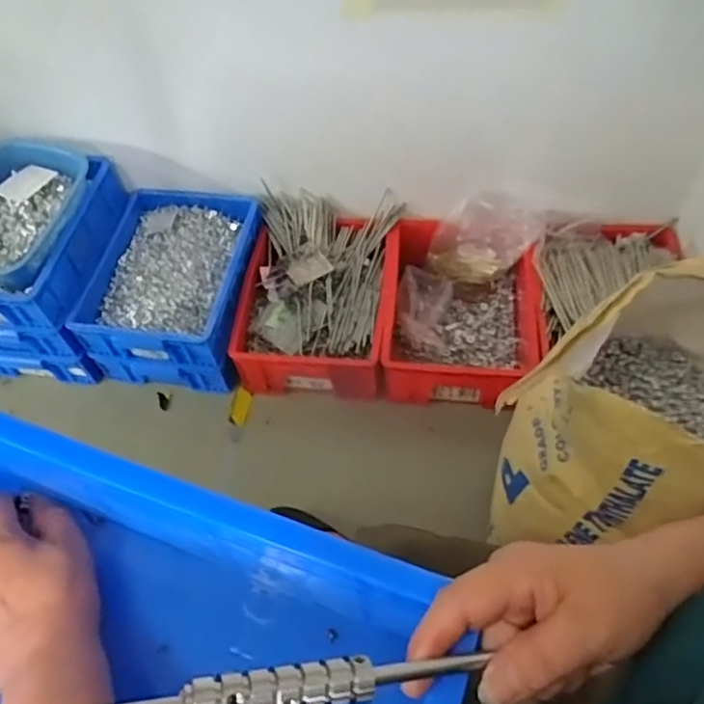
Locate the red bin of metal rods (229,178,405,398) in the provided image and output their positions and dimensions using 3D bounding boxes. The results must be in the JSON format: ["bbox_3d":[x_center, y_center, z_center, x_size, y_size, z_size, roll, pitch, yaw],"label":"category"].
[{"bbox_3d":[-0.071,-0.145,1.429,0.317,0.168,0.470,4,55,8],"label":"red bin of metal rods"}]

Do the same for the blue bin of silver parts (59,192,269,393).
[{"bbox_3d":[-0.389,-0.156,1.465,0.334,0.171,0.450,3,55,7],"label":"blue bin of silver parts"}]

